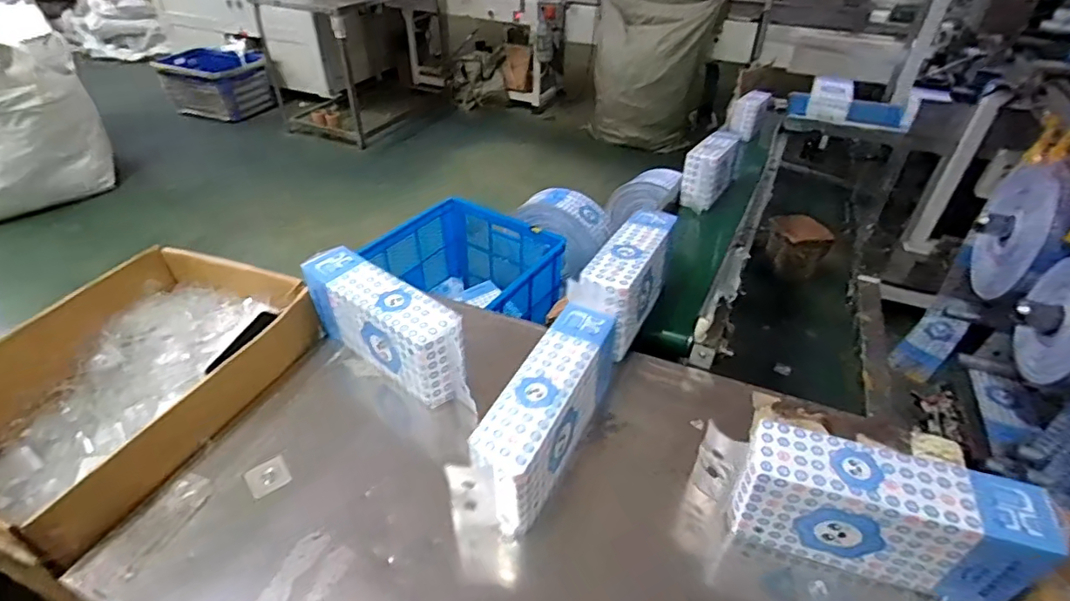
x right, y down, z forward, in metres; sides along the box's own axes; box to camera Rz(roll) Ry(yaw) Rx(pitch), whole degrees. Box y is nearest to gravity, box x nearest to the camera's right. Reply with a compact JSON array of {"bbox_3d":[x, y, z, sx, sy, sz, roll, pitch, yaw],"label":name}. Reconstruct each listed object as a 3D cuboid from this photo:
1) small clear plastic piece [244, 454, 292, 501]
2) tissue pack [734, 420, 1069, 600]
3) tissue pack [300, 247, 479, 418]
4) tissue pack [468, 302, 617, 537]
[{"bbox_3d":[-0.402,0.265,0.820,0.056,0.011,0.054,-25,45,-29],"label":"small clear plastic piece"},{"bbox_3d":[0.439,0.281,0.706,0.339,0.166,0.091,12,40,13],"label":"tissue pack"},{"bbox_3d":[-0.267,0.042,0.971,0.345,0.149,0.090,27,45,29],"label":"tissue pack"},{"bbox_3d":[0.025,0.166,0.835,0.091,0.173,0.333,18,41,20],"label":"tissue pack"}]

